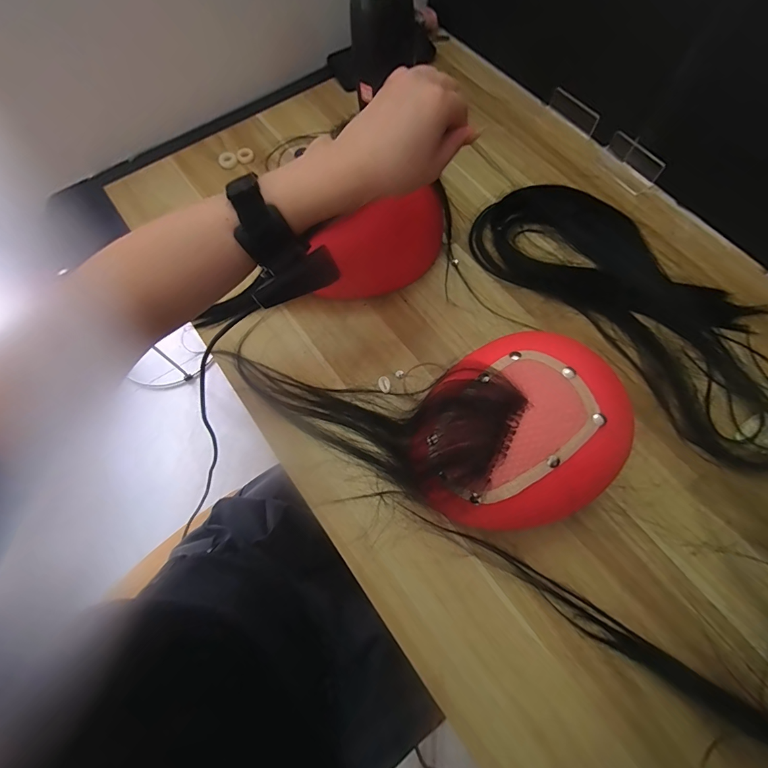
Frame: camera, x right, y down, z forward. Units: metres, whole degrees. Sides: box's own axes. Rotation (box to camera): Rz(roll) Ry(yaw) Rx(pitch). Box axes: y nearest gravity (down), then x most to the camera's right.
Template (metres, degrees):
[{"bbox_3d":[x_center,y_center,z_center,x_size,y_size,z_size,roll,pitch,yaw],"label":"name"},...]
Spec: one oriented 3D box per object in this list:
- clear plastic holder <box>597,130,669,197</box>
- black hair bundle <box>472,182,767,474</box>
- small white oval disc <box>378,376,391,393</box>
[{"bbox_3d":[0.323,-0.295,0.513,0.038,0.028,0.082,-31,71,-10],"label":"clear plastic holder"},{"bbox_3d":[0.291,-0.101,0.443,0.183,0.019,0.400,-39,73,-13],"label":"black hair bundle"},{"bbox_3d":[0.001,0.000,0.416,0.012,0.004,0.019,-22,70,-7],"label":"small white oval disc"}]

